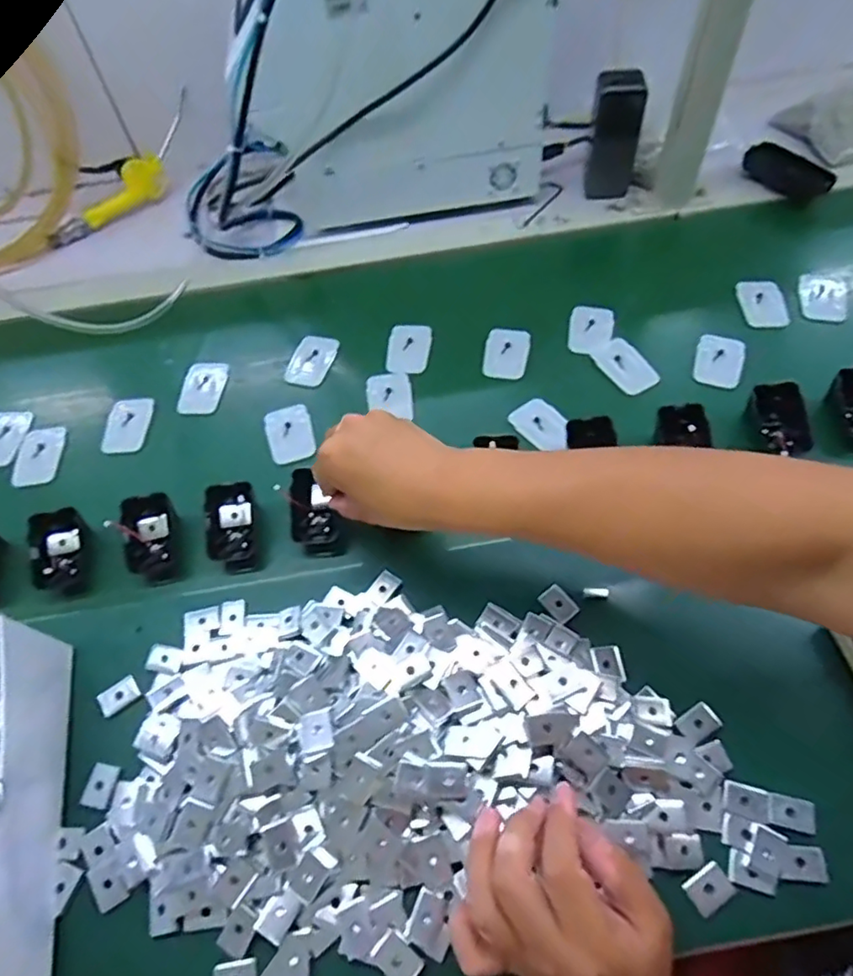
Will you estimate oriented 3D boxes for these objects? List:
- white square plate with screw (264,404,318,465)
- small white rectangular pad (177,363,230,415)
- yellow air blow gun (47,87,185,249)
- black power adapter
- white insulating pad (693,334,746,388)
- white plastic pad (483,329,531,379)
[{"bbox_3d":[-0.140,-0.056,0.608,0.049,0.013,0.075,-16,57,-6],"label":"white square plate with screw"},{"bbox_3d":[-0.242,-0.109,0.642,0.046,0.010,0.066,2,57,2],"label":"small white rectangular pad"},{"bbox_3d":[-0.413,-0.417,0.803,0.057,0.075,0.255,40,83,25],"label":"yellow air blow gun"},{"bbox_3d":[0.231,-0.428,0.730,0.059,0.127,0.047,12,58,9],"label":"black power adapter"},{"bbox_3d":[0.306,-0.133,0.620,0.047,0.011,0.071,18,60,15],"label":"white insulating pad"},{"bbox_3d":[0.086,-0.145,0.643,0.046,0.011,0.065,10,57,8],"label":"white plastic pad"}]

